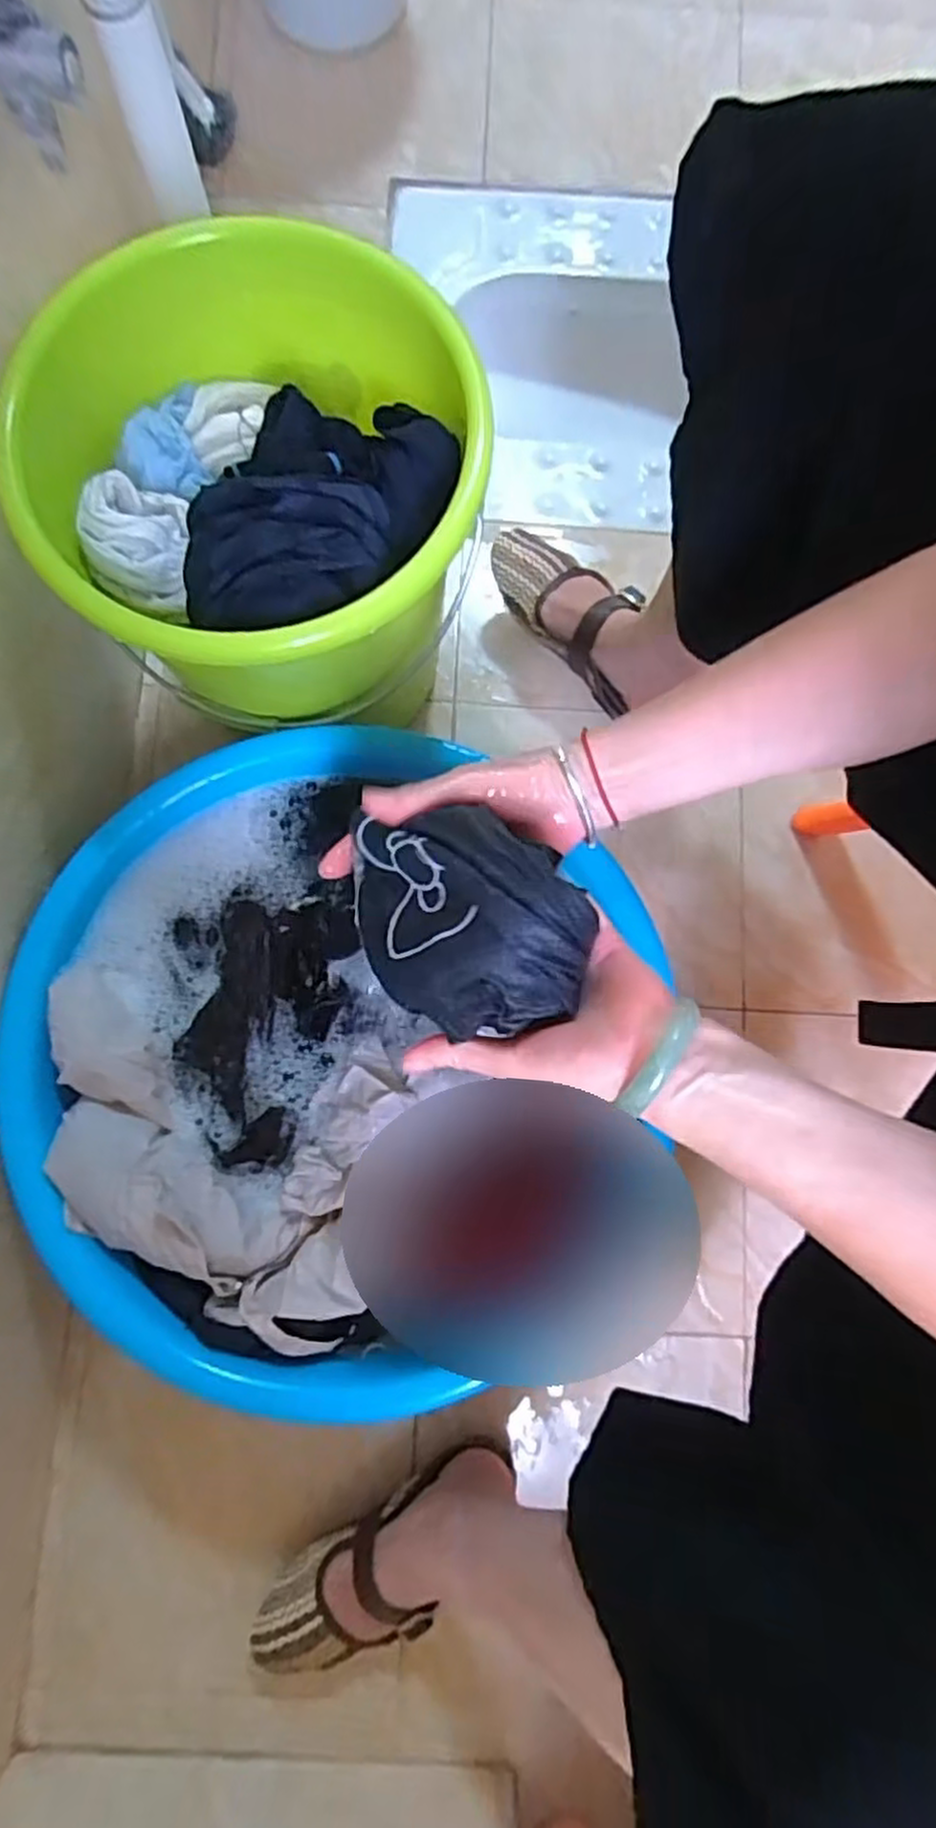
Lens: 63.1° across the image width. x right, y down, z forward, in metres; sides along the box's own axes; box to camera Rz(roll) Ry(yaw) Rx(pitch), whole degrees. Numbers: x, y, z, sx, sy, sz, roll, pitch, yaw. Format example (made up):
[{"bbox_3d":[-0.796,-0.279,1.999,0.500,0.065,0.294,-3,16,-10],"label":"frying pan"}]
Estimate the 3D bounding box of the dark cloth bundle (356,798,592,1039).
[{"bbox_3d":[-0.001,0.003,0.393,0.110,0.071,0.112,-9,80,-3],"label":"dark cloth bundle"}]

